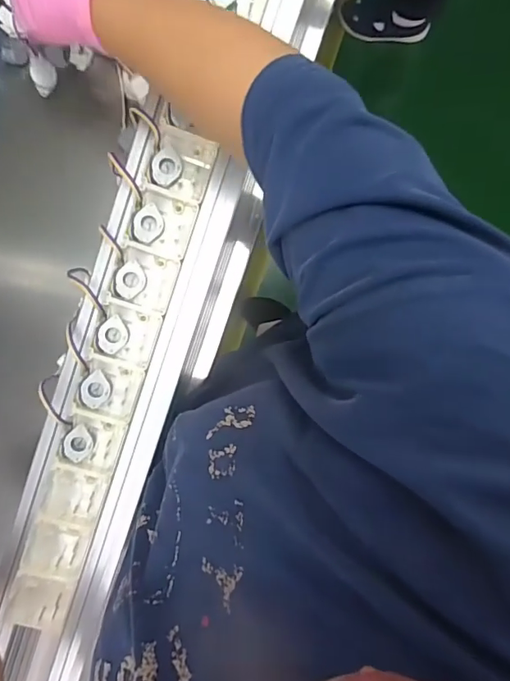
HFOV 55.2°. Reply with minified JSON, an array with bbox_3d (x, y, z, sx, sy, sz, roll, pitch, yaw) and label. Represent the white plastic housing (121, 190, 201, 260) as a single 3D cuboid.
[{"bbox_3d":[-0.080,-0.099,0.417,0.050,0.011,0.050,18,93,-2],"label":"white plastic housing"}]

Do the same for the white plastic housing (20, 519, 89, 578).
[{"bbox_3d":[-0.177,0.188,0.434,0.049,0.016,0.051,17,93,-2],"label":"white plastic housing"}]

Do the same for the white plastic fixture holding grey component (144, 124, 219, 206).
[{"bbox_3d":[-0.062,-0.149,0.416,0.048,0.012,0.053,21,93,-2],"label":"white plastic fixture holding grey component"}]

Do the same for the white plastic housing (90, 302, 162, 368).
[{"bbox_3d":[-0.111,-0.004,0.423,0.048,0.012,0.049,16,93,-2],"label":"white plastic housing"}]

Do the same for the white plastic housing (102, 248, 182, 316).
[{"bbox_3d":[-0.096,-0.051,0.420,0.051,0.011,0.048,16,93,-2],"label":"white plastic housing"}]

